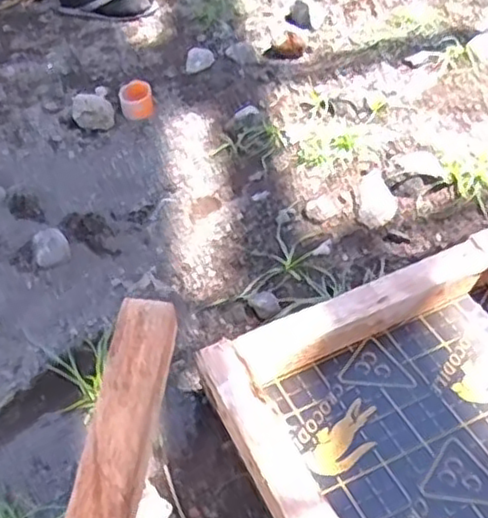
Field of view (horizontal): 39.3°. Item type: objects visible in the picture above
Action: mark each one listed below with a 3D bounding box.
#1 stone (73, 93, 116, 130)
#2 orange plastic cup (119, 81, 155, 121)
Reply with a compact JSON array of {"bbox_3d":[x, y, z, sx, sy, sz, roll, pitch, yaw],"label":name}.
[{"bbox_3d":[-0.292,-0.290,1.325,0.075,0.053,0.061,-11,47,-7],"label":"stone"},{"bbox_3d":[-0.212,-0.317,1.343,0.065,0.062,0.053,-10,47,-6],"label":"orange plastic cup"}]

